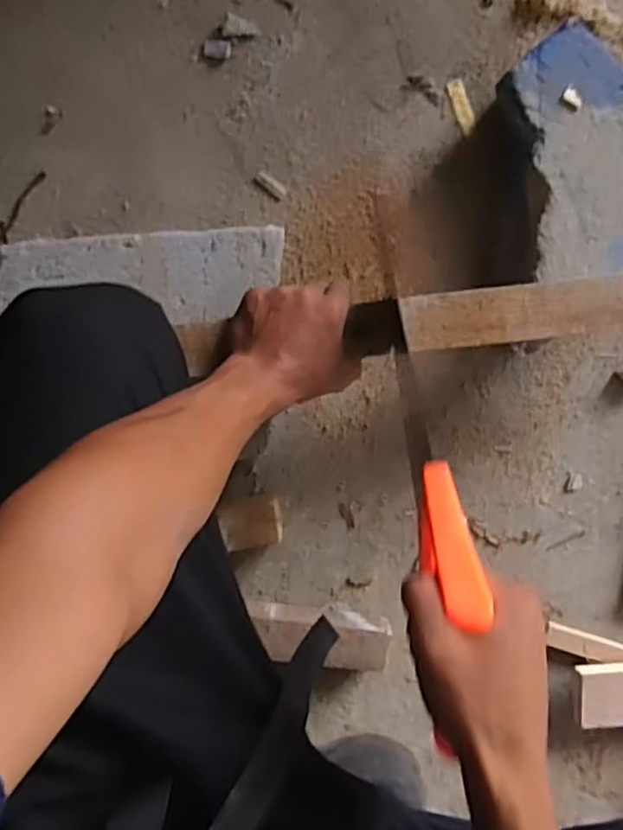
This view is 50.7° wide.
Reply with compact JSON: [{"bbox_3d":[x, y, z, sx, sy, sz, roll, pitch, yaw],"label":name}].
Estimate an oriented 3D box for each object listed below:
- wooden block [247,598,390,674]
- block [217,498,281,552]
[{"bbox_3d":[0.004,0.213,0.639,0.132,0.051,0.046,9,93,-2],"label":"wooden block"},{"bbox_3d":[-0.060,0.103,0.635,0.065,0.047,0.046,-12,94,0],"label":"block"}]

